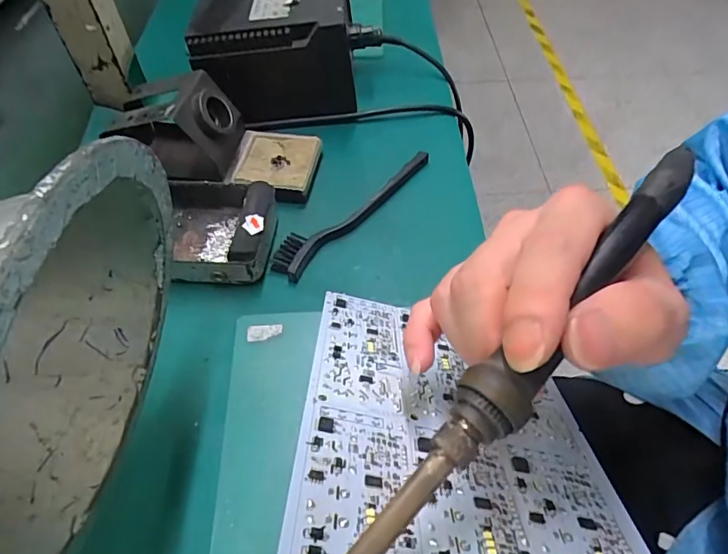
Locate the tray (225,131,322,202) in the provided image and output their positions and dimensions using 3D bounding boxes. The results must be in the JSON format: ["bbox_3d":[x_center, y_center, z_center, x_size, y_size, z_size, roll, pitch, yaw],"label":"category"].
[{"bbox_3d":[-0.077,-0.098,0.411,0.072,0.016,0.075,6,53,6],"label":"tray"}]

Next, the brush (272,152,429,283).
[{"bbox_3d":[-0.008,-0.056,0.378,0.029,0.014,0.163,34,61,24],"label":"brush"}]

